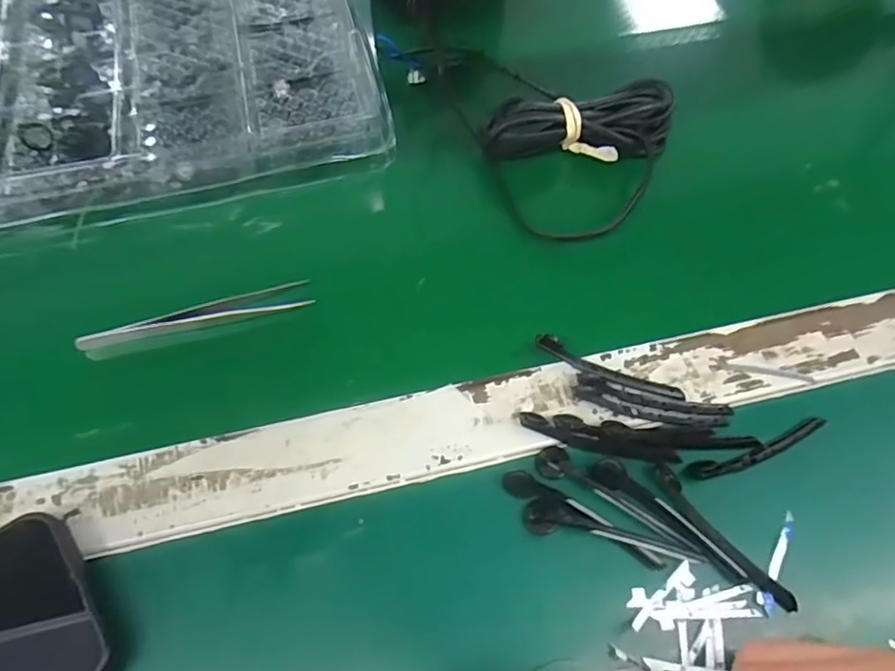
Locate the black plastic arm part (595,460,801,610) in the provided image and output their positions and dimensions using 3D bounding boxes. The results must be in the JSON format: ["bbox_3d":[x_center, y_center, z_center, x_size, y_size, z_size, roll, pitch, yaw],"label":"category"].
[{"bbox_3d":[0.103,0.082,0.248,0.093,0.004,0.012,33,66,14],"label":"black plastic arm part"}]

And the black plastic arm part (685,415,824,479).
[{"bbox_3d":[0.141,0.051,0.266,0.070,0.006,0.010,-17,64,-11],"label":"black plastic arm part"}]

